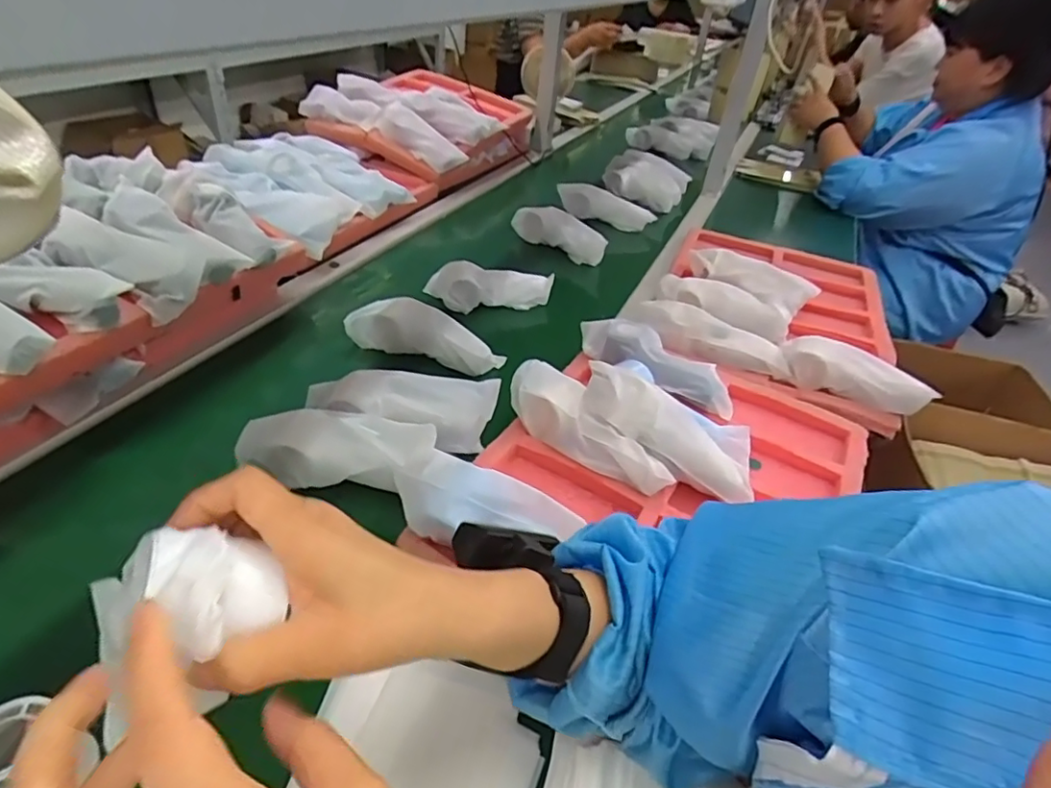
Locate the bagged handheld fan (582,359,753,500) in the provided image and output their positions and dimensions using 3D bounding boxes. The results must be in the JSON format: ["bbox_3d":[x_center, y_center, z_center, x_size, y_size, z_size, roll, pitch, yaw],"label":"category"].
[{"bbox_3d":[0.140,0.032,0.567,0.188,0.058,0.074,31,42,10],"label":"bagged handheld fan"}]

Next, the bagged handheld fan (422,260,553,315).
[{"bbox_3d":[-0.047,-0.157,0.845,0.183,0.062,0.039,-5,38,-13],"label":"bagged handheld fan"}]

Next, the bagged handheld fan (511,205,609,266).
[{"bbox_3d":[0.057,-0.286,1.017,0.064,0.057,0.174,-27,47,-35],"label":"bagged handheld fan"}]

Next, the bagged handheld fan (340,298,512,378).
[{"bbox_3d":[-0.129,-0.074,0.728,0.191,0.063,0.056,13,37,11],"label":"bagged handheld fan"}]

